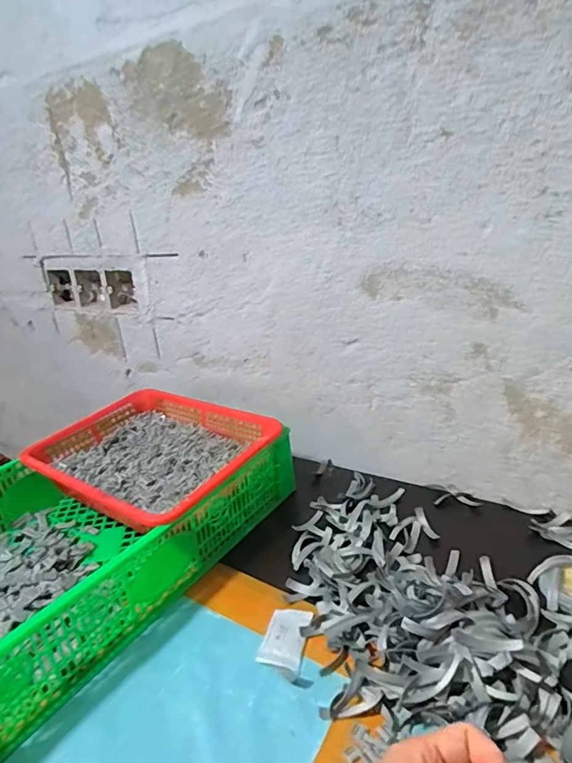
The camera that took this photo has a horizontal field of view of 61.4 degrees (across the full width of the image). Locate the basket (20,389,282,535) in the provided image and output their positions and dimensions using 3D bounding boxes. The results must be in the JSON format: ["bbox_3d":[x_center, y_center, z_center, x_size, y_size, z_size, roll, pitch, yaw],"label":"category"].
[{"bbox_3d":[-0.178,0.105,0.663,0.303,0.071,0.237,11,27,36],"label":"basket"}]

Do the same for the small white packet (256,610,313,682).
[{"bbox_3d":[-0.001,0.248,0.465,0.041,0.008,0.073,1,23,15],"label":"small white packet"}]

